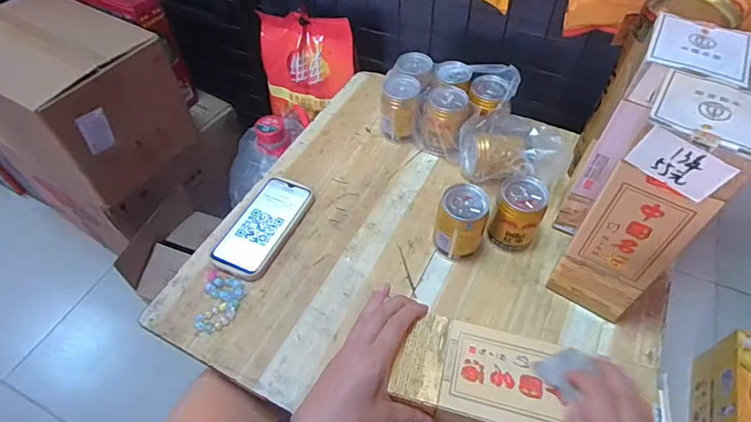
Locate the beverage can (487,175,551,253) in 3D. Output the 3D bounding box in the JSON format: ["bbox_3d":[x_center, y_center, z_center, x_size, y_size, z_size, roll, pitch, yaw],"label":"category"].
[{"bbox_3d":[0.188,0.007,0.608,0.060,0.085,0.063,-1,52,1],"label":"beverage can"}]

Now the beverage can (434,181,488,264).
[{"bbox_3d":[0.110,0.019,0.595,0.061,0.092,0.057,-1,52,1],"label":"beverage can"}]

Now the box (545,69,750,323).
[{"bbox_3d":[0.281,0.000,0.484,0.086,0.262,0.094,28,58,21],"label":"box"}]

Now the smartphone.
[{"bbox_3d":[-0.157,0.019,0.650,0.080,0.012,0.168,19,55,15],"label":"smartphone"}]

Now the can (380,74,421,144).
[{"bbox_3d":[0.040,-0.164,0.745,0.057,0.091,0.070,7,53,7],"label":"can"}]

